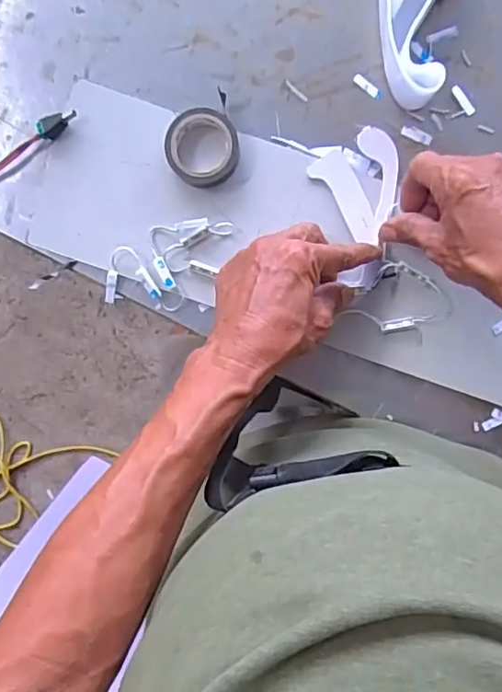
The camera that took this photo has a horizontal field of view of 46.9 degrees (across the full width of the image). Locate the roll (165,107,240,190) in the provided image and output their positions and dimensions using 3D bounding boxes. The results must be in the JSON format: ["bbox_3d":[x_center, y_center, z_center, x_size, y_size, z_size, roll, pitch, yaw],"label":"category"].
[{"bbox_3d":[-0.038,-0.158,0.458,0.056,0.020,0.060,0,93,3],"label":"roll"}]

